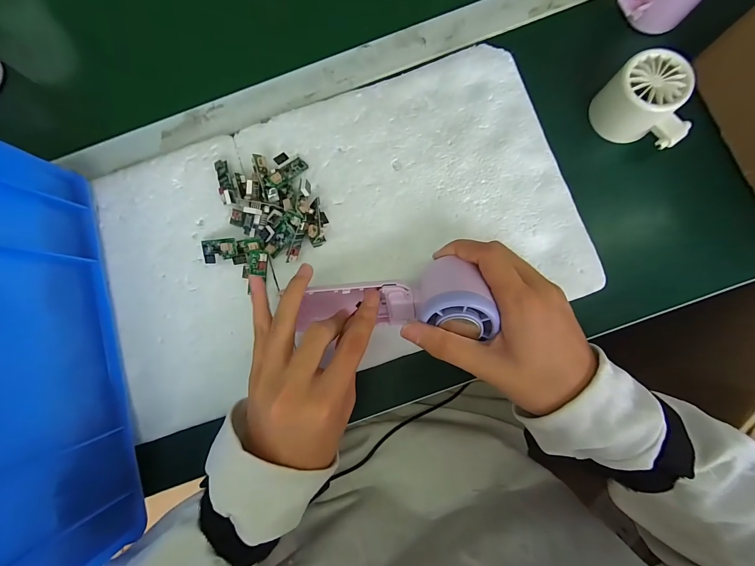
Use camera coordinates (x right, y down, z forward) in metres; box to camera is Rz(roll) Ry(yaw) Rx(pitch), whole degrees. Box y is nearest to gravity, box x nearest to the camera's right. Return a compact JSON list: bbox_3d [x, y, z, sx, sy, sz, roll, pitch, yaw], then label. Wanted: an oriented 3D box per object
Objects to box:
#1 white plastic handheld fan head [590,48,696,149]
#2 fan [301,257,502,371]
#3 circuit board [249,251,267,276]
[{"bbox_3d":[0.230,-0.152,0.275,0.073,0.043,0.049,34,85,7],"label":"white plastic handheld fan head"},{"bbox_3d":[0.013,0.012,0.247,0.138,0.041,0.054,-2,81,11],"label":"fan"},{"bbox_3d":[-0.103,-0.017,0.281,0.014,0.004,0.021,4,98,-16],"label":"circuit board"}]

